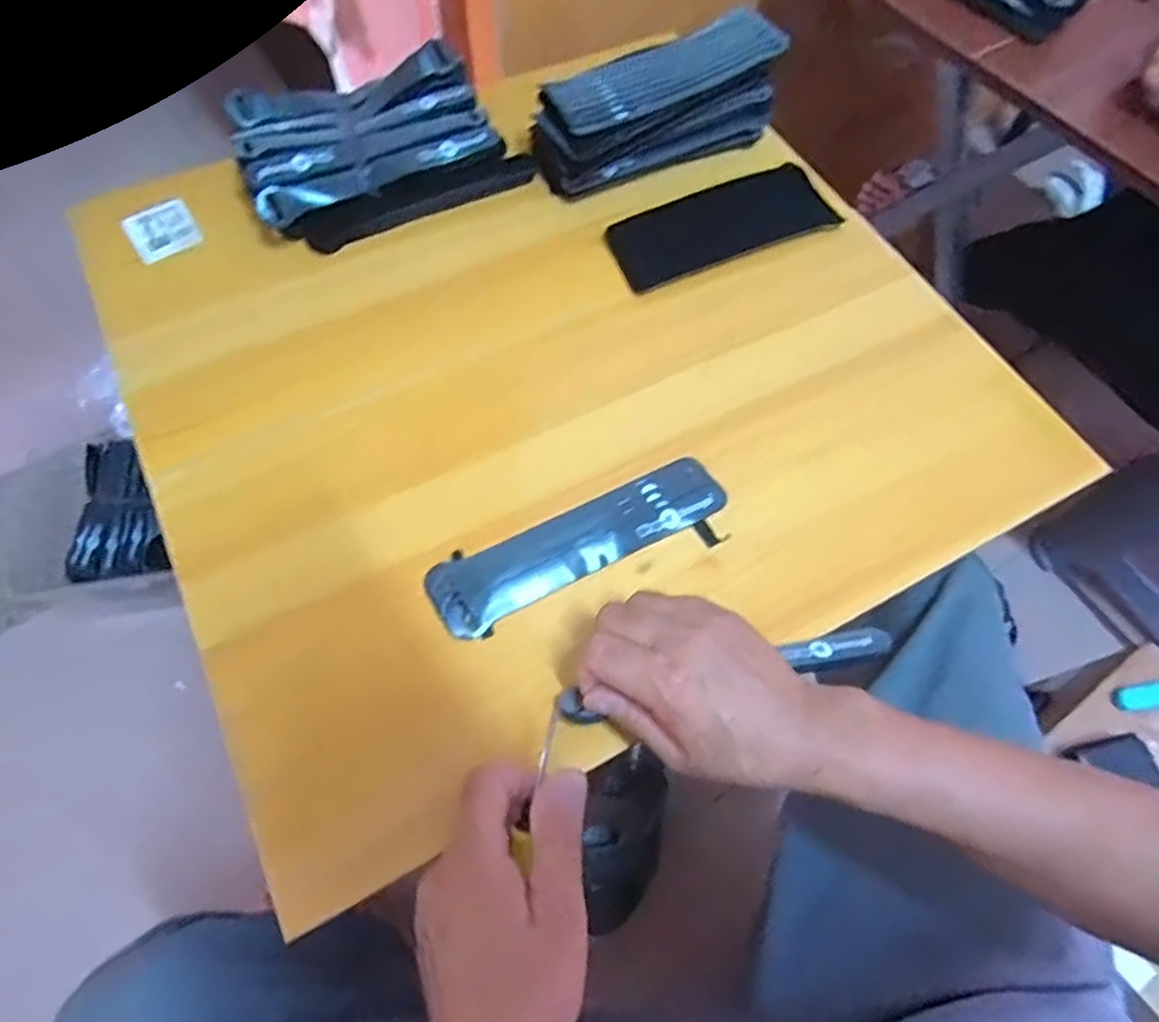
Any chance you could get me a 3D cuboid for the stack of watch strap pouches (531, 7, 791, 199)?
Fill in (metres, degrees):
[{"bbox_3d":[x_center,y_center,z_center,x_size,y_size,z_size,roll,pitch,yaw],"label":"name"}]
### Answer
[{"bbox_3d":[0.067,-0.343,0.586,0.208,0.076,0.061,-23,67,-13],"label":"stack of watch strap pouches"}]

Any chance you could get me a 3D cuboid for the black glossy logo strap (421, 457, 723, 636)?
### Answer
[{"bbox_3d":[0.002,0.021,0.447,0.200,0.010,0.057,-22,67,-12],"label":"black glossy logo strap"}]

